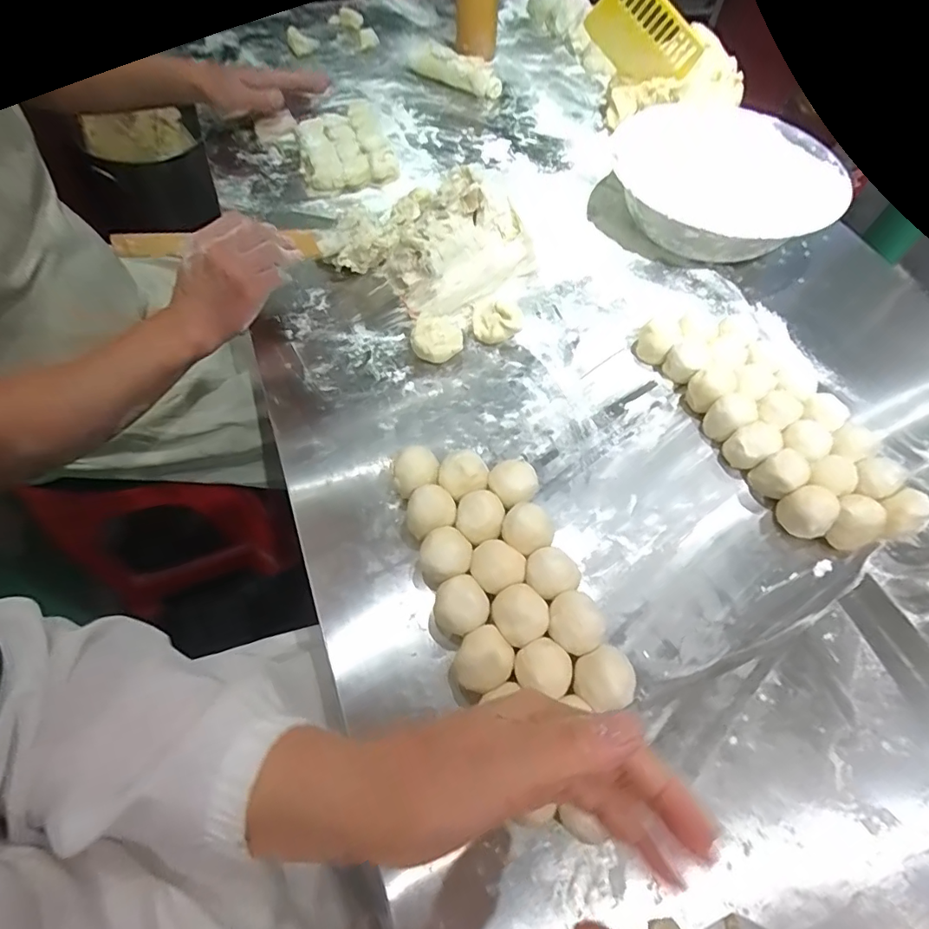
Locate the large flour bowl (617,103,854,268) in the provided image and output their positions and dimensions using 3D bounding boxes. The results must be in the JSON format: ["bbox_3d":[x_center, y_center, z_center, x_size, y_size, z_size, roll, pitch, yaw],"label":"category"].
[{"bbox_3d":[0.330,-0.367,0.660,0.264,0.081,0.292,16,61,8],"label":"large flour bowl"}]

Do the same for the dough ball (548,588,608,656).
[{"bbox_3d":[0.085,0.128,0.395,0.040,0.039,0.044,0,60,-1],"label":"dough ball"}]

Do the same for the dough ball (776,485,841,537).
[{"bbox_3d":[0.307,0.044,0.449,0.036,0.044,0.041,-29,65,-16],"label":"dough ball"}]

